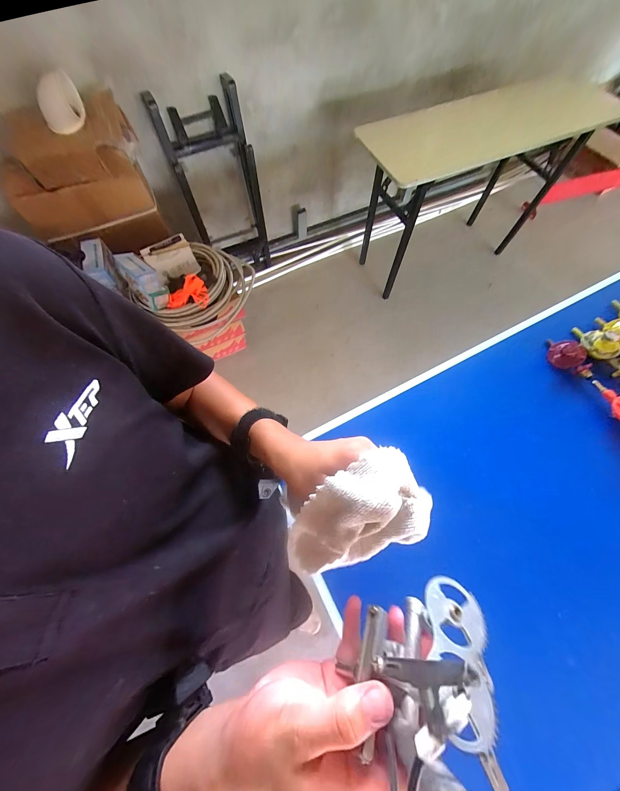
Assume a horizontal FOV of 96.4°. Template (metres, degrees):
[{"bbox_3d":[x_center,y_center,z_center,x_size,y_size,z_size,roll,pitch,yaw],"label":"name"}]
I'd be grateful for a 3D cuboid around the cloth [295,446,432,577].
[{"bbox_3d":[0.040,0.114,0.256,0.123,0.103,0.075,-32,71,-11],"label":"cloth"}]

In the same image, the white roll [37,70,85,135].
[{"bbox_3d":[-0.815,-0.951,0.906,0.134,0.102,0.119,-31,71,-11],"label":"white roll"}]

